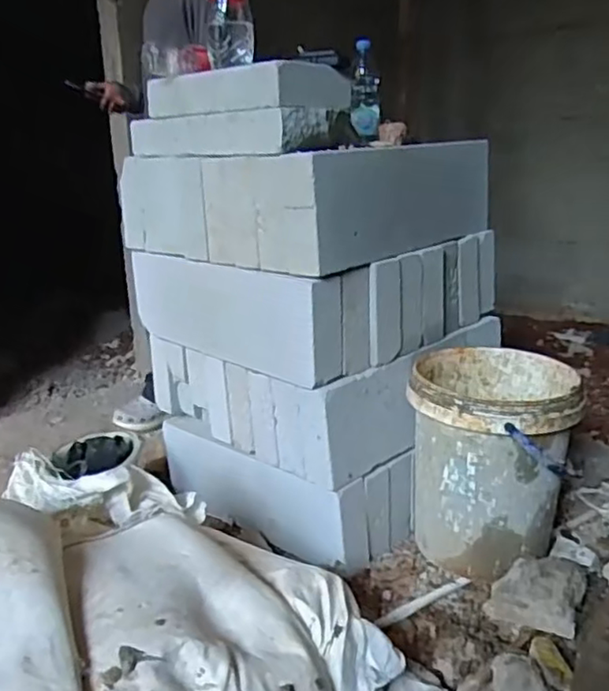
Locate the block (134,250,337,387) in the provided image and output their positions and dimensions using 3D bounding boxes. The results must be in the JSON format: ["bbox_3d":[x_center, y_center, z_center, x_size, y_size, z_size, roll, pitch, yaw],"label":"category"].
[{"bbox_3d":[-0.168,-0.071,1.287,0.573,0.195,0.073,13,22,41],"label":"block"}]

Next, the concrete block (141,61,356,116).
[{"bbox_3d":[-0.117,-0.477,1.200,0.380,0.073,0.173,11,20,36],"label":"concrete block"}]

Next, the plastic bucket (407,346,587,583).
[{"bbox_3d":[0.367,0.220,1.241,0.293,0.345,0.303,4,17,20],"label":"plastic bucket"}]

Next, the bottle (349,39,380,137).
[{"bbox_3d":[0.139,-0.583,1.442,0.069,0.199,0.061,0,16,8],"label":"bottle"}]

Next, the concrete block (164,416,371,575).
[{"bbox_3d":[-0.119,0.311,1.419,0.600,0.178,0.086,13,22,41],"label":"concrete block"}]

